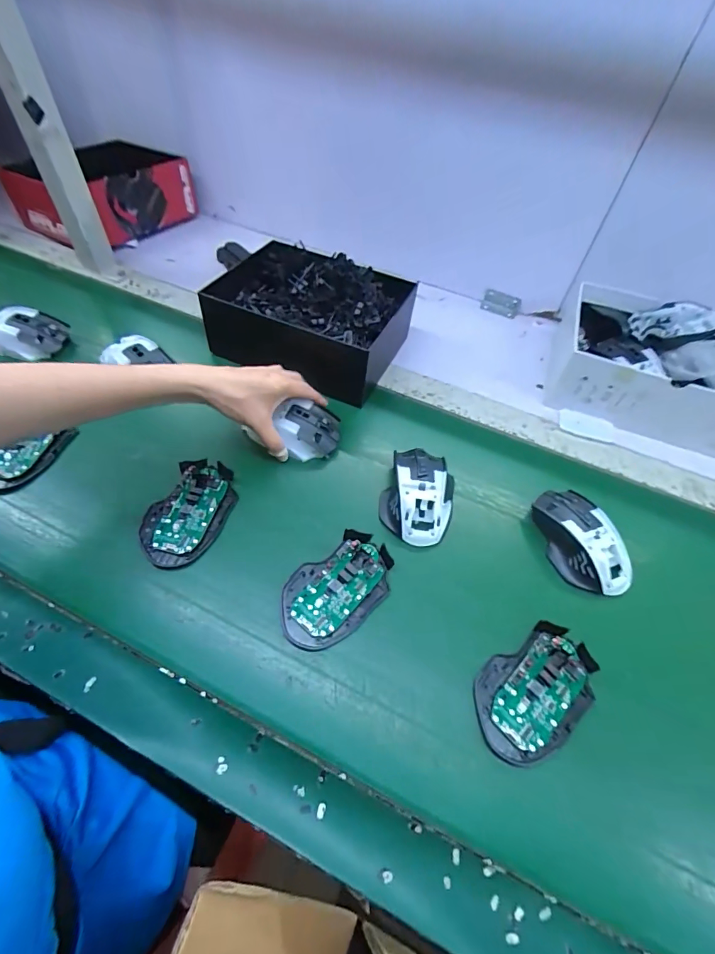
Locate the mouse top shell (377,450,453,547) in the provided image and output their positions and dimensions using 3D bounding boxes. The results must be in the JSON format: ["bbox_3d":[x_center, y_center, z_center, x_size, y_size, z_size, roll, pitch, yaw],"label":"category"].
[{"bbox_3d":[0.064,0.013,0.442,0.072,0.037,0.116,7,53,1],"label":"mouse top shell"}]

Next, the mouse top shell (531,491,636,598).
[{"bbox_3d":[0.226,0.062,0.421,0.064,0.032,0.114,-17,57,-16],"label":"mouse top shell"}]

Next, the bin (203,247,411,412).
[{"bbox_3d":[-0.063,-0.223,0.578,0.238,0.099,0.175,23,55,12],"label":"bin"}]

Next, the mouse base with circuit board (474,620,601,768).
[{"bbox_3d":[0.147,0.179,0.347,0.112,0.031,0.071,-29,61,-23],"label":"mouse base with circuit board"}]

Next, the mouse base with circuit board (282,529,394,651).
[{"bbox_3d":[-0.019,0.101,0.381,0.114,0.019,0.071,-37,64,-27],"label":"mouse base with circuit board"}]

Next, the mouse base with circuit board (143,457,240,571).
[{"bbox_3d":[-0.169,0.034,0.420,0.071,0.022,0.115,22,55,12],"label":"mouse base with circuit board"}]

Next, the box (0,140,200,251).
[{"bbox_3d":[-0.476,-0.544,0.788,0.192,0.107,0.272,34,58,19],"label":"box"}]

